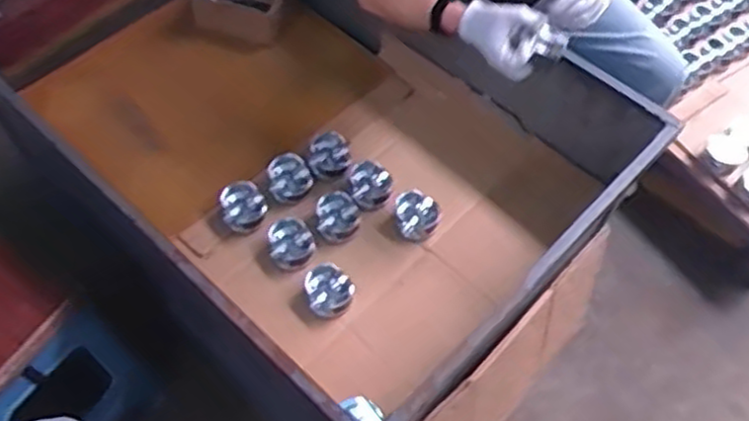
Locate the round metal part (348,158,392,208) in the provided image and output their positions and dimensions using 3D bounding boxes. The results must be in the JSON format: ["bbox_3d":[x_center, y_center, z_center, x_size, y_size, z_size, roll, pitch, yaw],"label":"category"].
[{"bbox_3d":[-0.007,-0.044,1.362,0.086,0.045,0.092,1,57,-2],"label":"round metal part"}]

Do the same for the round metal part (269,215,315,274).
[{"bbox_3d":[-0.146,0.058,1.271,0.081,0.030,0.096,-9,58,-8],"label":"round metal part"}]

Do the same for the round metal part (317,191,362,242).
[{"bbox_3d":[-0.065,0.012,1.318,0.077,0.033,0.096,0,57,-3],"label":"round metal part"}]

